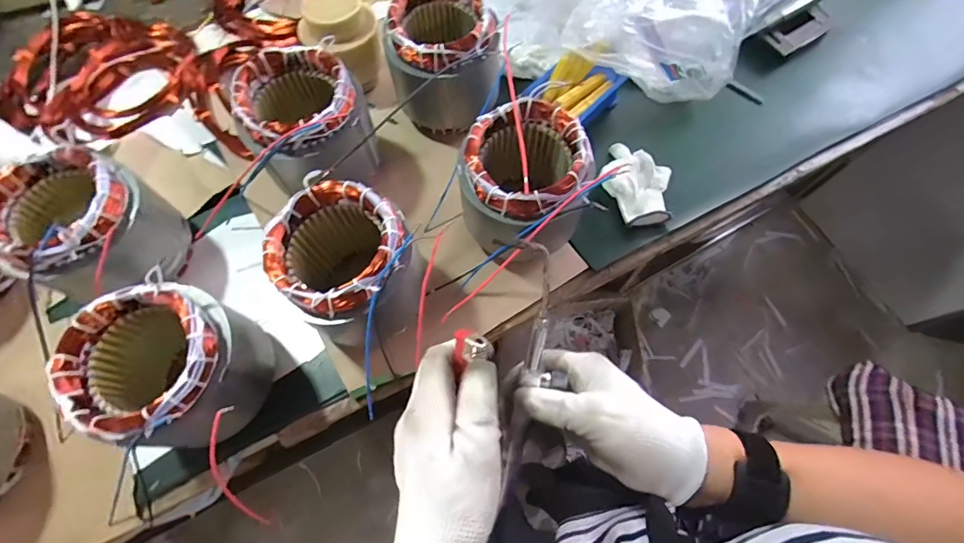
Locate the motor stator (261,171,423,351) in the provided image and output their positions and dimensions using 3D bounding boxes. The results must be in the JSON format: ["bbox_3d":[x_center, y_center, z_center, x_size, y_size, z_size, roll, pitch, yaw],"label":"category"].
[{"bbox_3d":[-0.144,0.001,0.526,0.142,0.180,0.132,0,69,0],"label":"motor stator"}]

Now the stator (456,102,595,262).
[{"bbox_3d":[0.055,-0.100,0.559,0.142,0.163,0.139,0,69,0],"label":"stator"}]

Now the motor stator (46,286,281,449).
[{"bbox_3d":[-0.318,0.102,0.487,0.140,0.162,0.148,-5,69,-2],"label":"motor stator"}]

